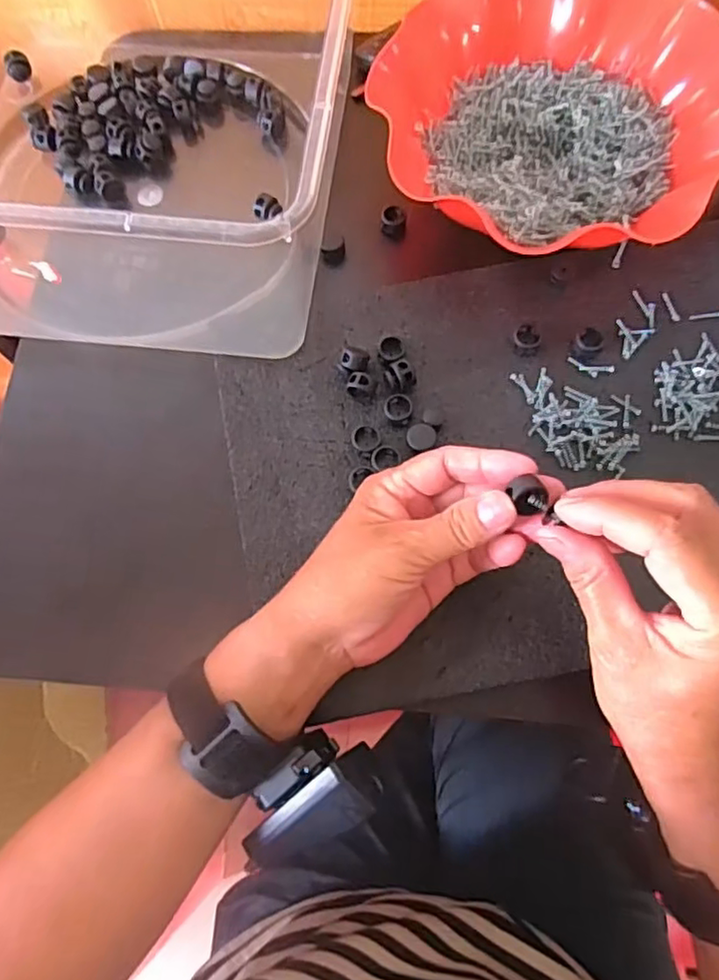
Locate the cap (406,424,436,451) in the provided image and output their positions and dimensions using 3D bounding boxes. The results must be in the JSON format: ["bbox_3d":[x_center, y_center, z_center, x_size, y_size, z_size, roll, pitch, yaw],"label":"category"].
[{"bbox_3d":[0.036,-0.029,0.357,0.016,0.012,0.016,-1,72,2],"label":"cap"}]

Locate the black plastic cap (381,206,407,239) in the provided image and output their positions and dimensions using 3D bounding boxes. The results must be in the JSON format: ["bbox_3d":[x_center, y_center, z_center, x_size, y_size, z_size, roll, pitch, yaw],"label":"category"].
[{"bbox_3d":[0.024,-0.183,0.420,0.017,0.012,0.018,-1,72,2],"label":"black plastic cap"}]

